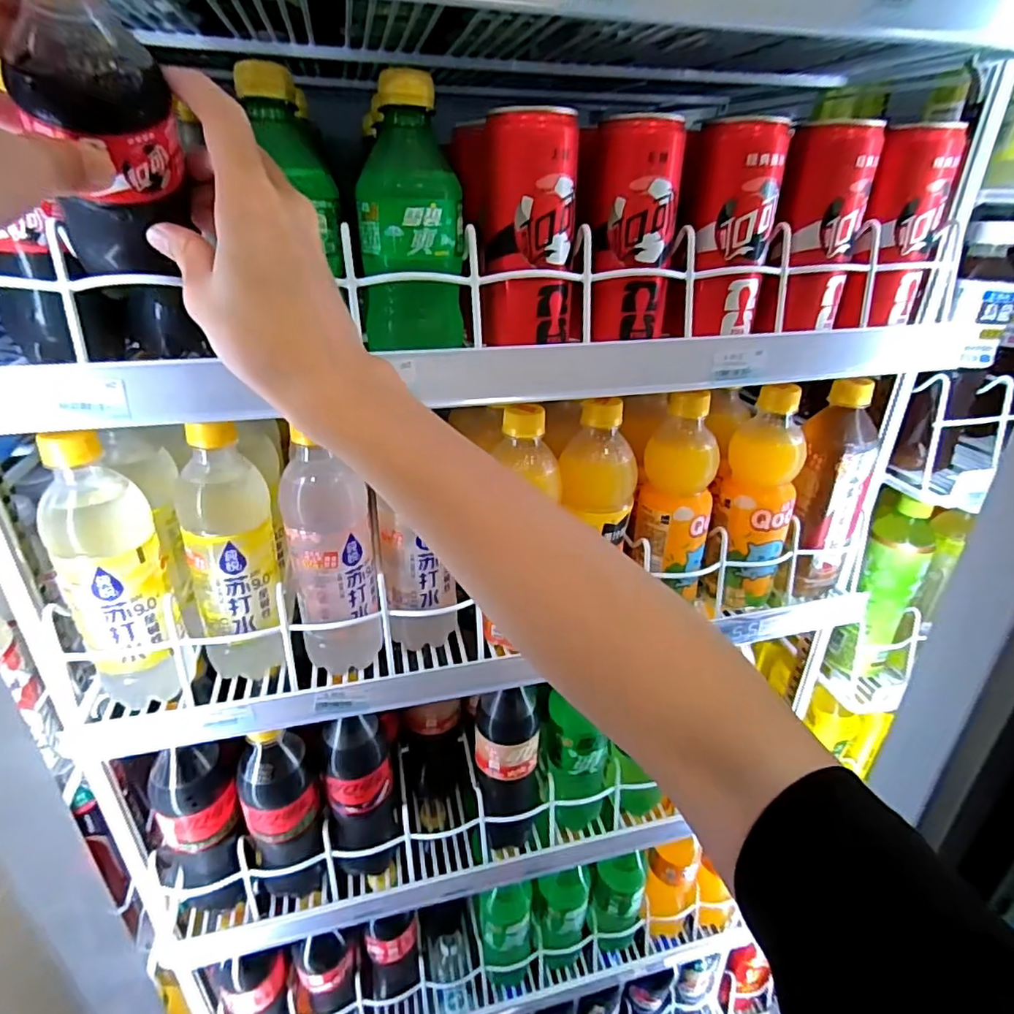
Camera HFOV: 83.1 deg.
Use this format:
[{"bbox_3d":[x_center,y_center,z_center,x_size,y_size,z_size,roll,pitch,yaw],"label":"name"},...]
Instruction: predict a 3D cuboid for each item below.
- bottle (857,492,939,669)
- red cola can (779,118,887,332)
[{"bbox_3d":[0.413,0.093,0.624,0.063,0.204,0.075,20,33,35],"label":"bottle"},{"bbox_3d":[0.223,-0.197,0.408,0.053,0.127,0.057,14,30,26],"label":"red cola can"}]

